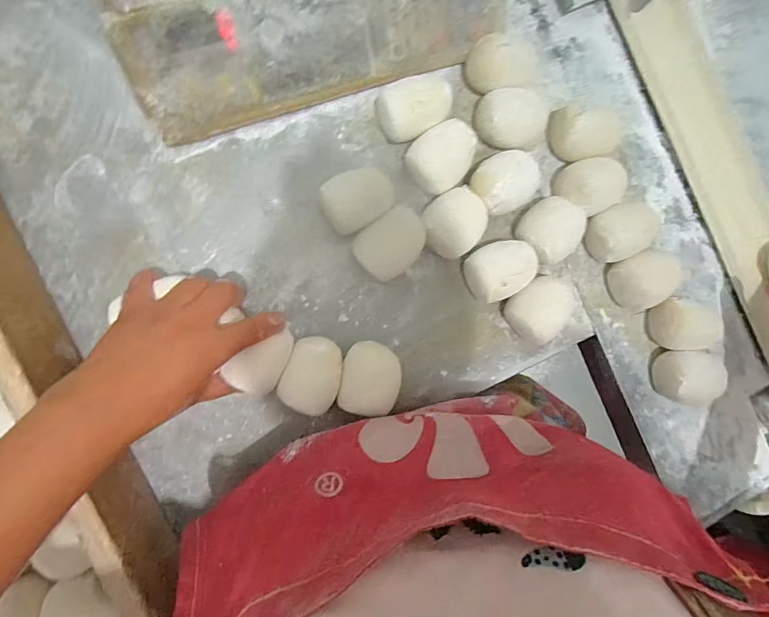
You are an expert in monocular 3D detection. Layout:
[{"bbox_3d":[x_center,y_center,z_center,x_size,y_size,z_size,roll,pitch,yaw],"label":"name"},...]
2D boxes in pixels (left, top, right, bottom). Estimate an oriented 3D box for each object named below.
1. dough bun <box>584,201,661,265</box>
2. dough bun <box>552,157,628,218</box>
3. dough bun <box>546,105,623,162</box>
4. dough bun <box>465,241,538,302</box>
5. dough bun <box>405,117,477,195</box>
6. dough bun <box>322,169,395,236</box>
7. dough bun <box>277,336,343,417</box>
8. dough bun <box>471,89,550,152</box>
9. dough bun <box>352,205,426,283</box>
[{"bbox_3d":[0.232,-0.075,0.407,0.058,0.043,0.051,-22,91,-9],"label":"dough bun"},{"bbox_3d":[0.200,-0.119,0.404,0.059,0.039,0.053,-27,92,-9],"label":"dough bun"},{"bbox_3d":[0.196,-0.172,0.401,0.059,0.045,0.053,-11,89,-9],"label":"dough bun"},{"bbox_3d":[0.110,-0.037,0.391,0.066,0.043,0.051,-28,92,-9],"label":"dough bun"},{"bbox_3d":[0.053,-0.137,0.380,0.058,0.039,0.050,-34,93,-8],"label":"dough bun"},{"bbox_3d":[-0.026,-0.097,0.373,0.060,0.031,0.047,-35,93,-8],"label":"dough bun"},{"bbox_3d":[-0.062,0.058,0.363,0.048,0.037,0.063,23,85,-7],"label":"dough bun"},{"bbox_3d":[0.121,-0.176,0.392,0.065,0.041,0.048,5,87,-8],"label":"dough bun"},{"bbox_3d":[0.006,-0.058,0.378,0.061,0.031,0.051,-37,93,-8],"label":"dough bun"}]

